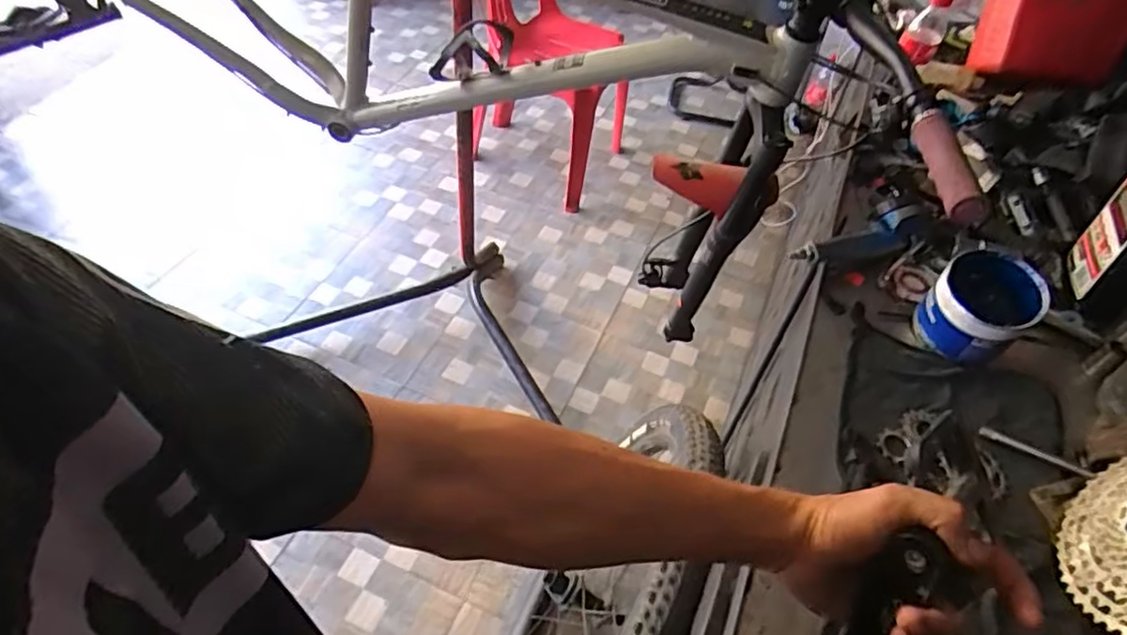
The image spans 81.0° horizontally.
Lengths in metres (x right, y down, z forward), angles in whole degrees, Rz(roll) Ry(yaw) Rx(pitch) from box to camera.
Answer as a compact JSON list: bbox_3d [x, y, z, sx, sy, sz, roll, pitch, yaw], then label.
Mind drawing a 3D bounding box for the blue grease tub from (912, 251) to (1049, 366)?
[{"bbox_3d":[0.457,-0.008,0.733,0.090,0.103,0.096,3,50,-3],"label":"blue grease tub"}]

